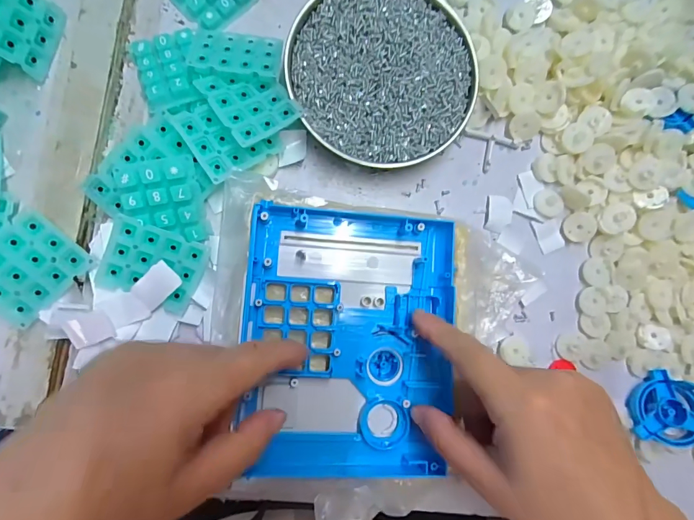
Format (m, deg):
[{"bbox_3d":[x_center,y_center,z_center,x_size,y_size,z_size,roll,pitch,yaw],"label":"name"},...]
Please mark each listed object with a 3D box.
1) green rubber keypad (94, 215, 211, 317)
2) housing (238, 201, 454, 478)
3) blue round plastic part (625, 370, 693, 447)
[{"bbox_3d":[-0.127,0.004,0.254,0.058,0.011,0.050,23,85,-5],"label":"green rubber keypad"},{"bbox_3d":[0.002,0.053,0.252,0.131,0.022,0.167,3,90,-7],"label":"housing"},{"bbox_3d":[0.242,0.114,0.298,0.052,0.016,0.052,-4,72,12],"label":"blue round plastic part"}]

